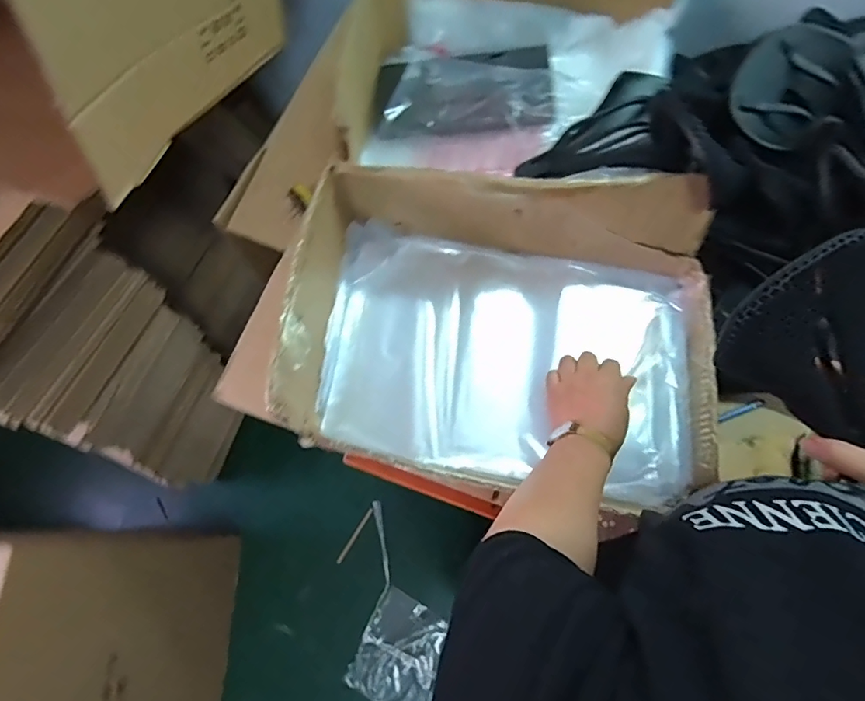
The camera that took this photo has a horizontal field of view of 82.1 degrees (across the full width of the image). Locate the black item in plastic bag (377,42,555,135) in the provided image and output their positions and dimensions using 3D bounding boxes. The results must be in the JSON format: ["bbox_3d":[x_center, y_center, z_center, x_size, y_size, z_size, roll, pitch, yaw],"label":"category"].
[{"bbox_3d":[0.039,-0.382,0.732,0.264,0.035,0.151,0,71,11],"label":"black item in plastic bag"}]

